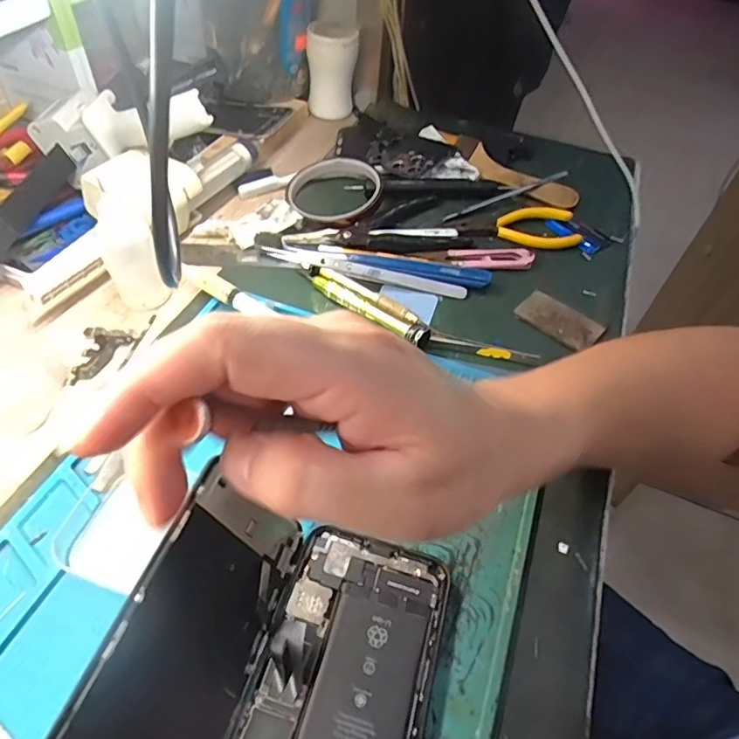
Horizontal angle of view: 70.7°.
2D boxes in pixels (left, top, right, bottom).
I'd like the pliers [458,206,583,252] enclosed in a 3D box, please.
[{"bbox_3d":[0.131,-0.126,0.457,0.100,0.012,0.054,0,50,-6],"label":"pliers"}]

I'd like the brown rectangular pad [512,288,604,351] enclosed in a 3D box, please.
[{"bbox_3d":[0.143,-0.038,0.391,0.059,0.005,0.035,33,64,19],"label":"brown rectangular pad"}]

